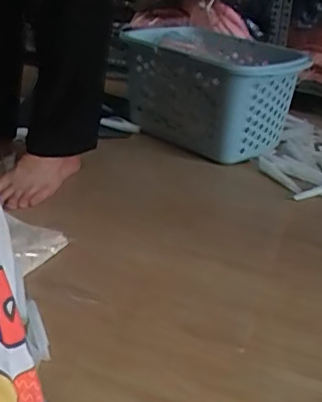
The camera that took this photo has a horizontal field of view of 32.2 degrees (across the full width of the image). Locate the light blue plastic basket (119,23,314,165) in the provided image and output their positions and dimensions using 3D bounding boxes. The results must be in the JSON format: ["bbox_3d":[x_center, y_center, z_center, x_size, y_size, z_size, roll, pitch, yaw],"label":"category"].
[{"bbox_3d":[0.120,-0.270,1.445,0.312,0.271,0.434,-14,33,-33],"label":"light blue plastic basket"}]

